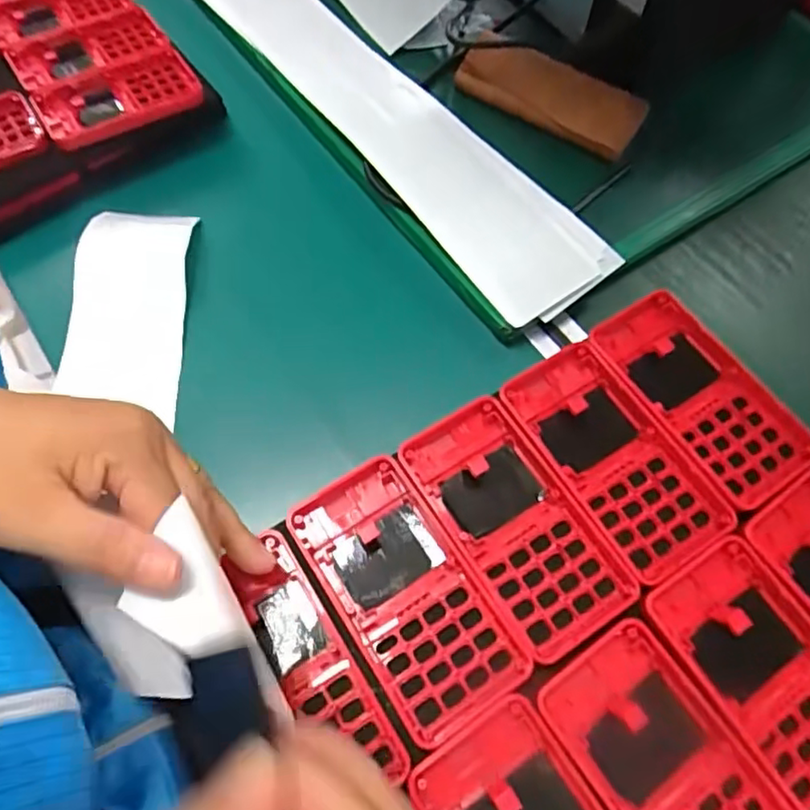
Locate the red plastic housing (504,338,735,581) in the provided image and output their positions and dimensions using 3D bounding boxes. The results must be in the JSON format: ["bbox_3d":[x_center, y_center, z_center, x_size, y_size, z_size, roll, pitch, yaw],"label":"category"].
[{"bbox_3d":[0.108,0.027,0.325,0.062,0.016,0.119,-29,69,-16],"label":"red plastic housing"}]

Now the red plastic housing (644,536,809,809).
[{"bbox_3d":[0.169,0.125,0.280,0.063,0.012,0.120,-29,69,-16],"label":"red plastic housing"}]

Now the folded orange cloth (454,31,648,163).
[{"bbox_3d":[0.124,-0.268,0.537,0.157,0.038,0.042,29,65,11],"label":"folded orange cloth"}]

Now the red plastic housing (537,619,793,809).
[{"bbox_3d":[0.115,0.158,0.262,0.060,0.011,0.123,-32,69,-17],"label":"red plastic housing"}]

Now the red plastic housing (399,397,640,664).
[{"bbox_3d":[0.055,0.058,0.309,0.060,0.014,0.120,-29,69,-16],"label":"red plastic housing"}]

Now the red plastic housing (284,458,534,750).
[{"bbox_3d":[0.000,0.087,0.294,0.061,0.016,0.120,-30,69,-17],"label":"red plastic housing"}]

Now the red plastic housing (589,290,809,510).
[{"bbox_3d":[0.161,-0.006,0.342,0.062,0.015,0.121,-30,69,-17],"label":"red plastic housing"}]

